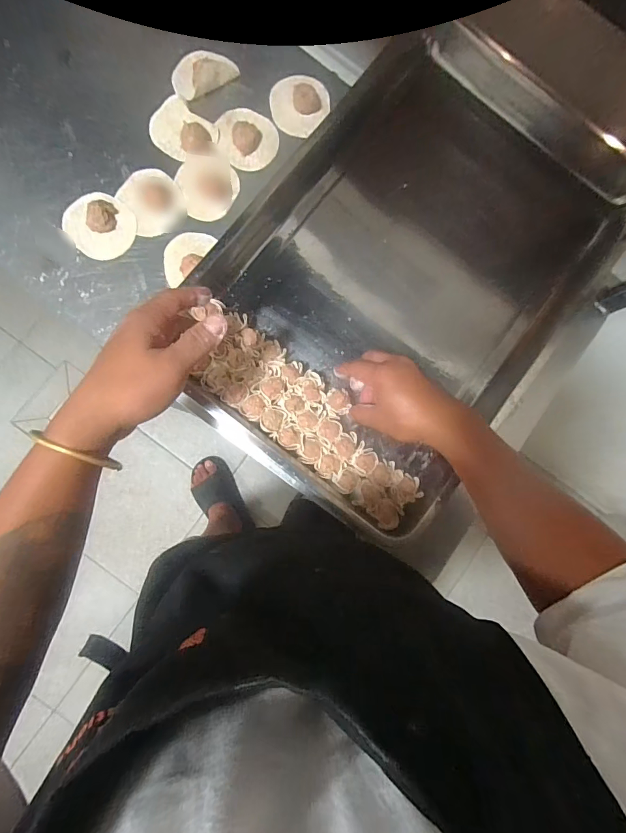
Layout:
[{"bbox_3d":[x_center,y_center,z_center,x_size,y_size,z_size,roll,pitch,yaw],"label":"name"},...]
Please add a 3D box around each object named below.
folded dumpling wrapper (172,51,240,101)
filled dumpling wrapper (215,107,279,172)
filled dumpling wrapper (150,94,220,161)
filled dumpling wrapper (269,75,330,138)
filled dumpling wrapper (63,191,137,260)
[{"bbox_3d":[-0.145,-0.449,0.515,0.082,0.021,0.059,-35,92,-7],"label":"folded dumpling wrapper"},{"bbox_3d":[-0.082,-0.362,0.515,0.074,0.018,0.084,-6,89,-7],"label":"filled dumpling wrapper"},{"bbox_3d":[-0.168,-0.365,0.507,0.082,0.019,0.068,37,84,-4],"label":"filled dumpling wrapper"},{"bbox_3d":[-0.017,-0.416,0.527,0.073,0.024,0.077,0,88,-7],"label":"filled dumpling wrapper"},{"bbox_3d":[-0.267,-0.242,0.496,0.082,0.025,0.076,0,88,-7],"label":"filled dumpling wrapper"}]

